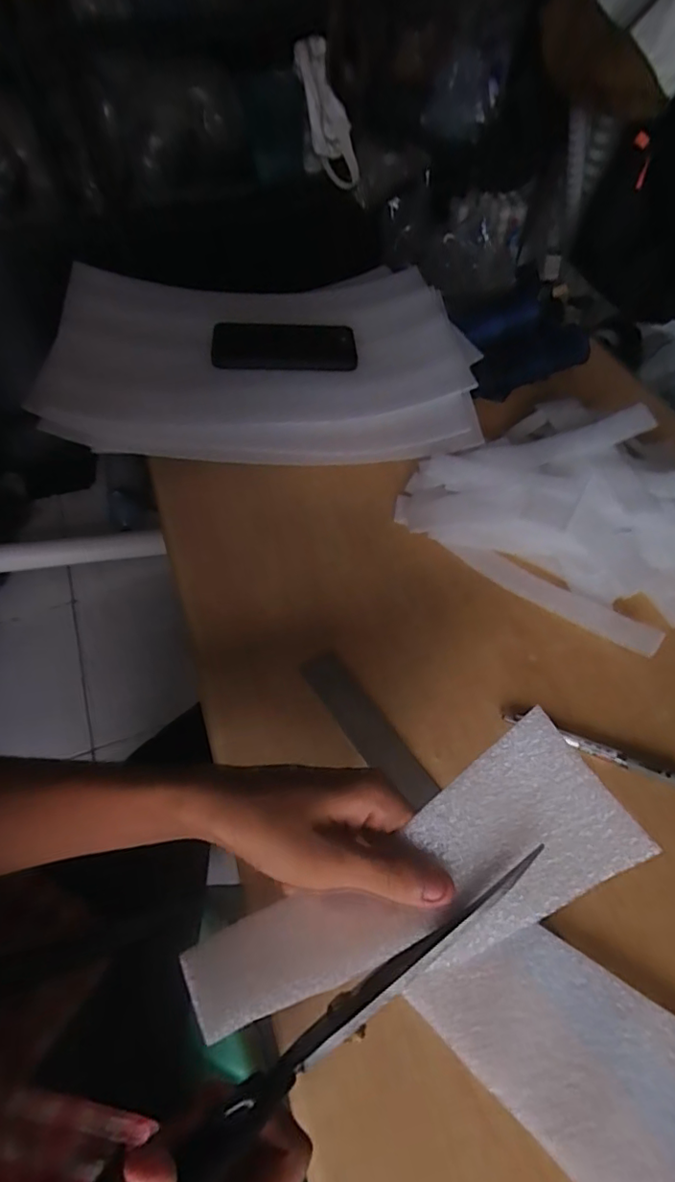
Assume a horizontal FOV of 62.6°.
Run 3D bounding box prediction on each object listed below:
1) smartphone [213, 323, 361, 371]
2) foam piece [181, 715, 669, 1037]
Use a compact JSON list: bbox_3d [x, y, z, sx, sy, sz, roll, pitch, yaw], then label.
[{"bbox_3d":[-0.057,-0.266,0.600,0.151,0.015,0.080,-4,56,-3],"label":"smartphone"},{"bbox_3d":[0.031,0.129,0.244,0.191,0.034,0.067,-24,58,-5],"label":"foam piece"}]

